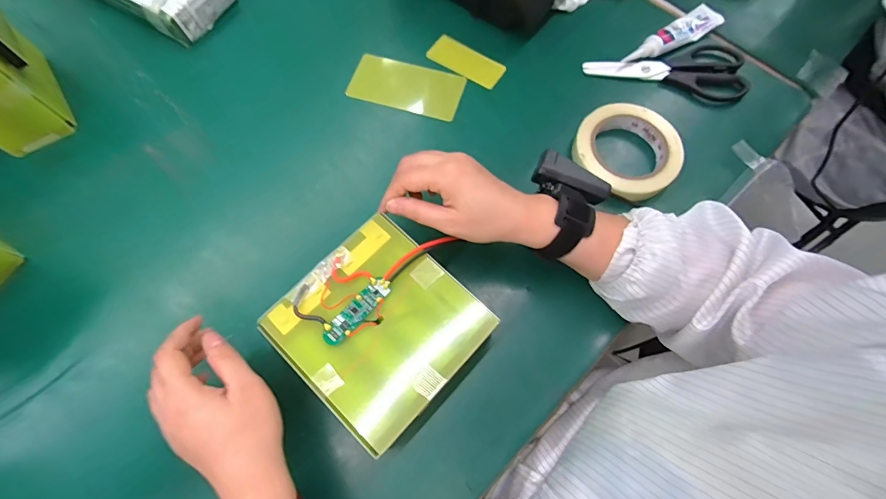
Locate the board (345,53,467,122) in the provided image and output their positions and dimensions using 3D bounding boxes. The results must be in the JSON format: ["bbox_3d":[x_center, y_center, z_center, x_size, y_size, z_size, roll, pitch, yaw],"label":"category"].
[{"bbox_3d":[-0.046,-0.199,0.498,0.136,0.009,0.062,17,83,5],"label":"board"}]

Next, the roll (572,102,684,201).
[{"bbox_3d":[0.207,-0.109,0.457,0.105,0.031,0.112,0,70,-1],"label":"roll"}]

